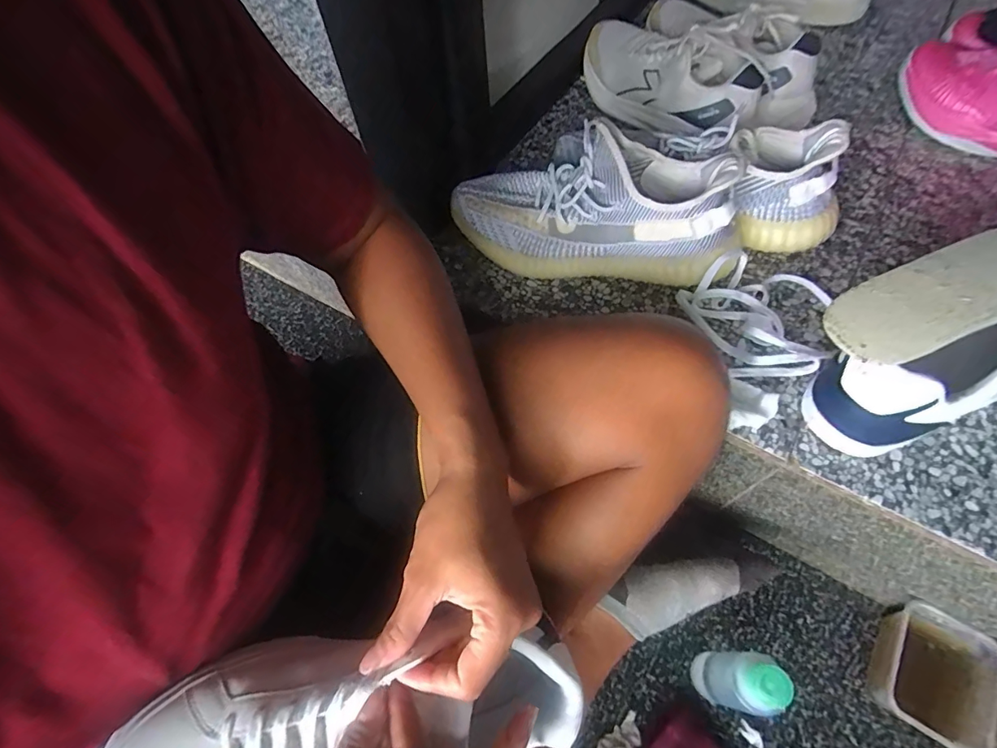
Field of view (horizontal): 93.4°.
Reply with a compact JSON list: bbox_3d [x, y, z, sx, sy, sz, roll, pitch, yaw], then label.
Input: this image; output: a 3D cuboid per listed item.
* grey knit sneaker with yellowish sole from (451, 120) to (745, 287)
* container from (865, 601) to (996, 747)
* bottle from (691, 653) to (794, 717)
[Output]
[{"bbox_3d":[0.092,-0.167,0.476,0.285,0.118,0.103,8,61,8],"label":"grey knit sneaker with yellowish sole"},{"bbox_3d":[0.397,0.280,0.437,0.082,0.055,0.102,31,67,19],"label":"container"},{"bbox_3d":[0.207,0.272,0.416,0.040,0.138,0.044,9,61,9],"label":"bottle"}]

